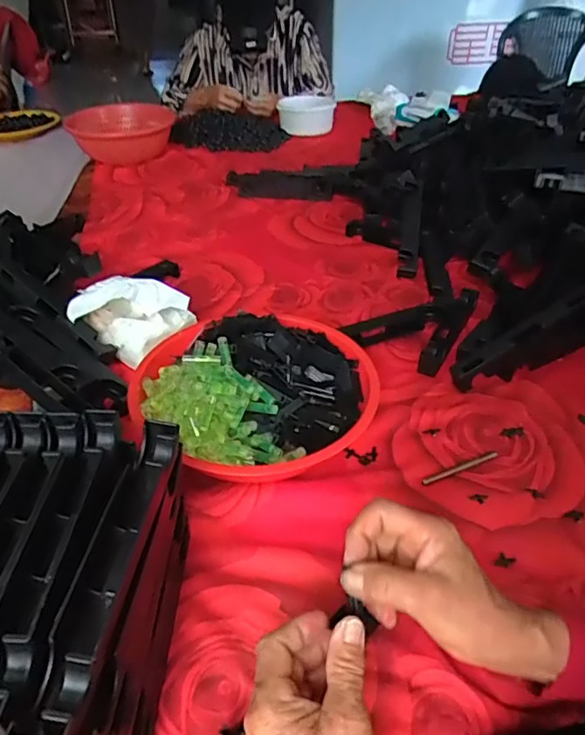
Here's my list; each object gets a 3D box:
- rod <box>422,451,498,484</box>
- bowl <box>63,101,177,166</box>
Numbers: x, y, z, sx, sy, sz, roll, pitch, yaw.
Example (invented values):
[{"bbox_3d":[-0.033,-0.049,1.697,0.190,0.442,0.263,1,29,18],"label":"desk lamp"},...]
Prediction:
[{"bbox_3d":[0.176,0.104,0.580,0.099,0.007,0.009,-17,41,-21],"label":"rod"},{"bbox_3d":[-0.415,-0.589,1.389,0.225,0.107,0.246,-2,37,-2],"label":"bowl"}]

